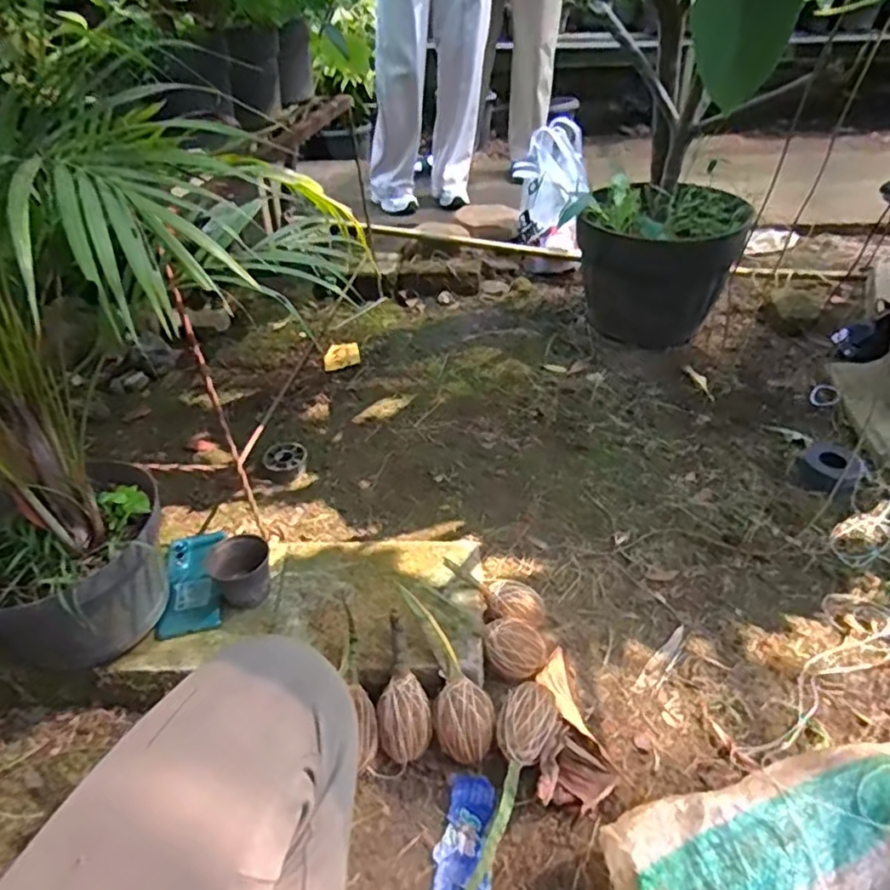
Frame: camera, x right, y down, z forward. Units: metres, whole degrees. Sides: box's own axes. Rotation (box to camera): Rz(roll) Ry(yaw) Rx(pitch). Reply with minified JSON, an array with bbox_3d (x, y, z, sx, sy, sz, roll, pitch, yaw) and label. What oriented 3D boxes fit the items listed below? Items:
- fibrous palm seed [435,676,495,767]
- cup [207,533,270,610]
[{"bbox_3d":[0.022,0.302,0.690,0.063,0.076,0.063,-3,37,2],"label":"fibrous palm seed"},{"bbox_3d":[-0.247,0.154,0.783,0.069,0.067,0.061,-20,39,-23],"label":"cup"}]

